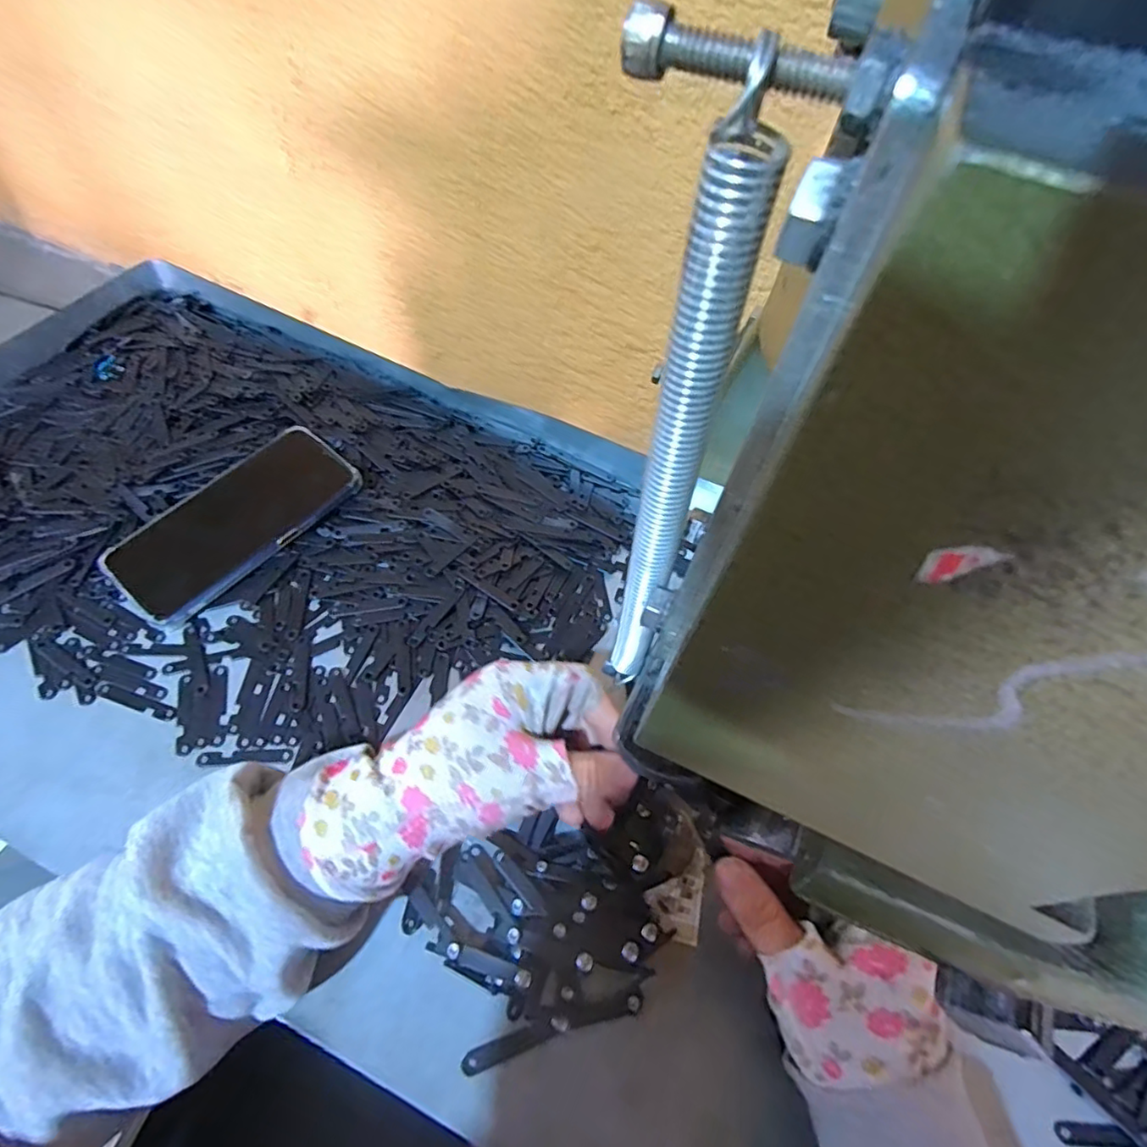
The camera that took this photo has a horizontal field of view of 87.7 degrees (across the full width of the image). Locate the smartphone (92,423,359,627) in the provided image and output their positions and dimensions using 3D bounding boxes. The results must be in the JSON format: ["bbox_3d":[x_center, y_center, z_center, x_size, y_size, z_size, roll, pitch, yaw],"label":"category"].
[{"bbox_3d":[-0.238,-0.040,0.419,0.083,0.016,0.162,36,65,16],"label":"smartphone"}]

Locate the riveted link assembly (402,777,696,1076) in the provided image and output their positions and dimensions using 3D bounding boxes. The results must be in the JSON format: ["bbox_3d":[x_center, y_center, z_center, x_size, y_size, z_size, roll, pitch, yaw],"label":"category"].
[{"bbox_3d":[-0.003,0.173,0.303,0.149,0.035,0.094,-13,62,-11],"label":"riveted link assembly"}]

